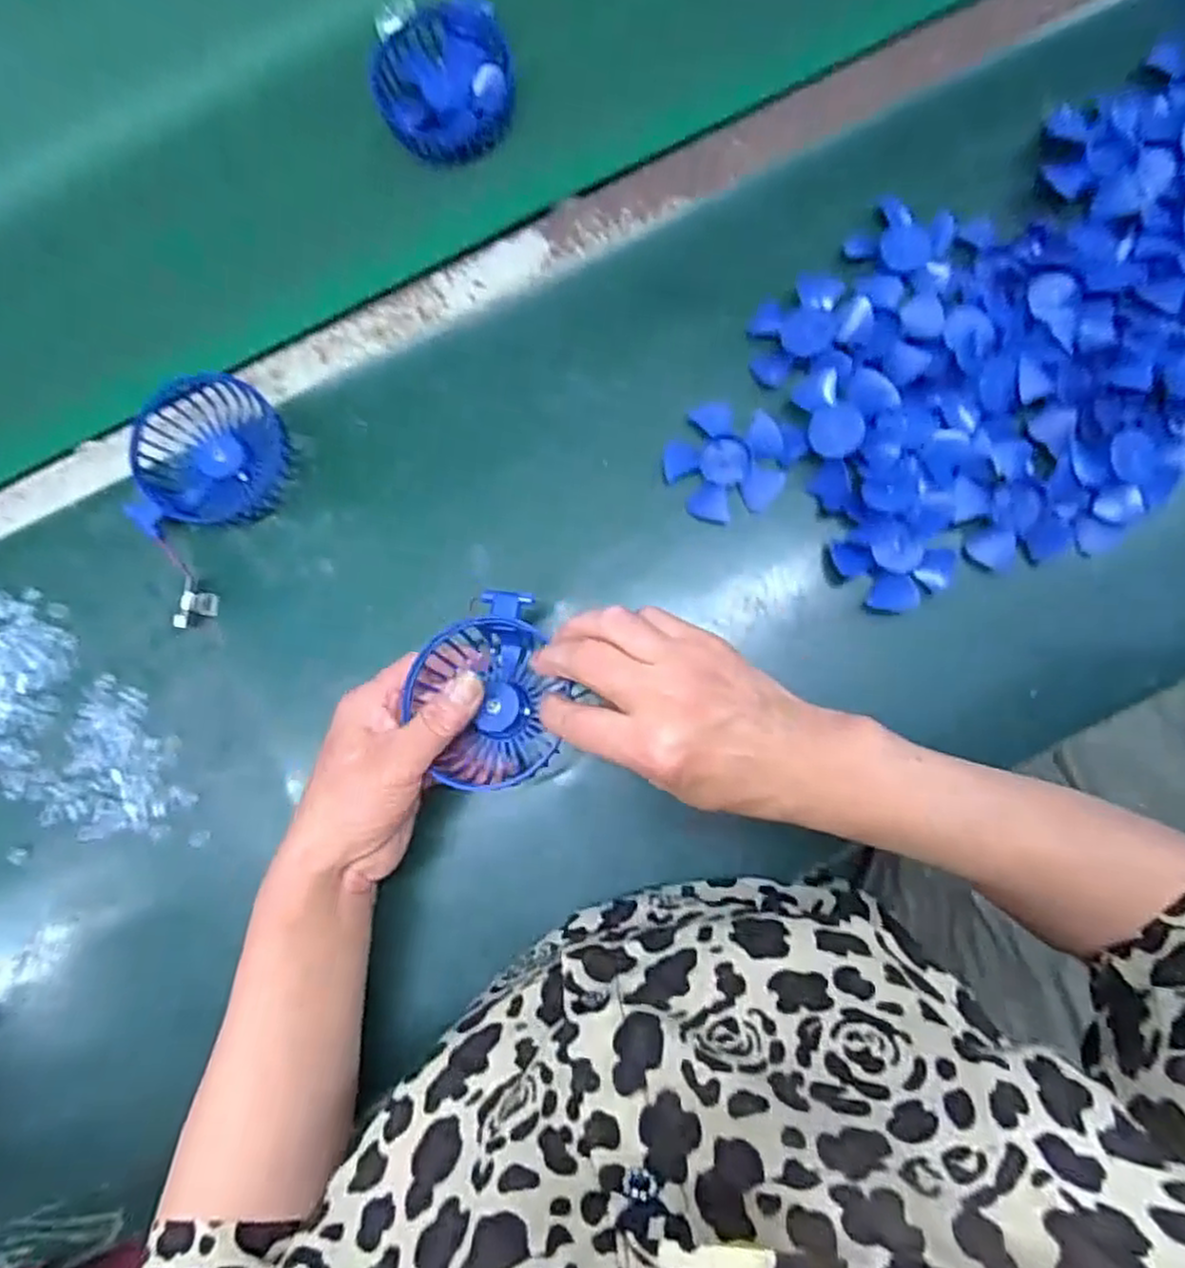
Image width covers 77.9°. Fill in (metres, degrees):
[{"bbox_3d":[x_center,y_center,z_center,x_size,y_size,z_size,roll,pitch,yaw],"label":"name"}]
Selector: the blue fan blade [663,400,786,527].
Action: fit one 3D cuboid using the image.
[{"bbox_3d":[0.082,-0.105,0.447,0.069,0.007,0.071,0,84,3],"label":"blue fan blade"}]

